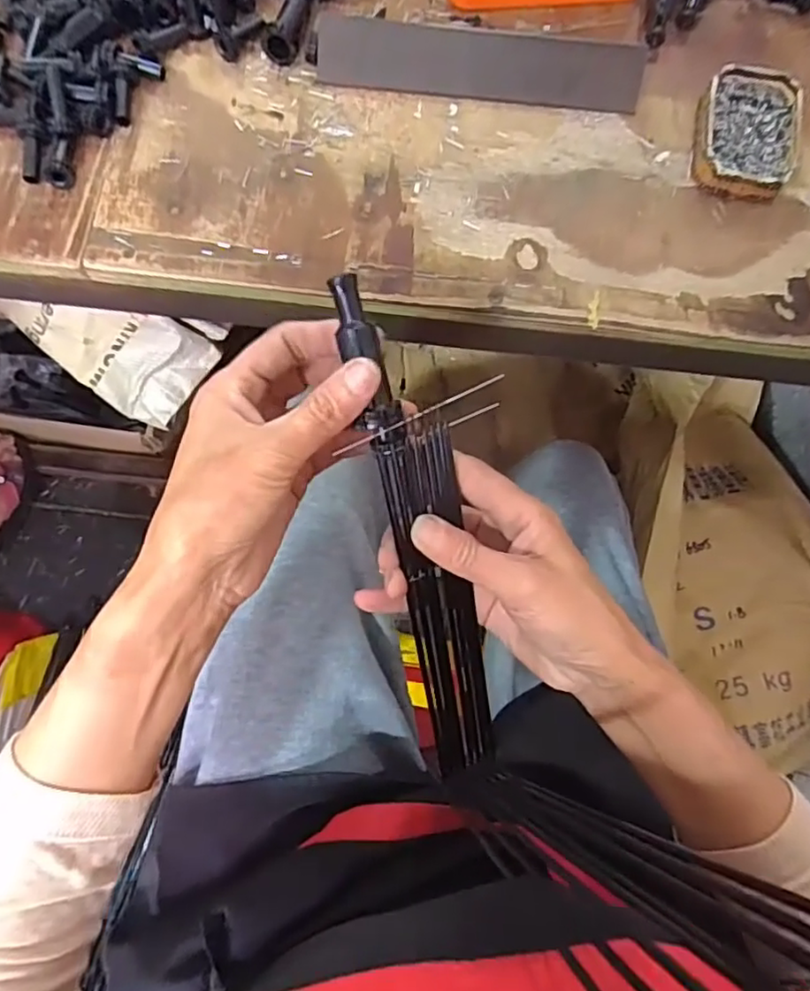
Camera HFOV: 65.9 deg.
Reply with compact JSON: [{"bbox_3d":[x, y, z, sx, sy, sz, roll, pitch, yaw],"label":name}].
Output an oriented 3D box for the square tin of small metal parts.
[{"bbox_3d":[0.226,-0.238,0.411,0.061,0.023,0.088,13,75,1],"label":"square tin of small metal parts"}]

